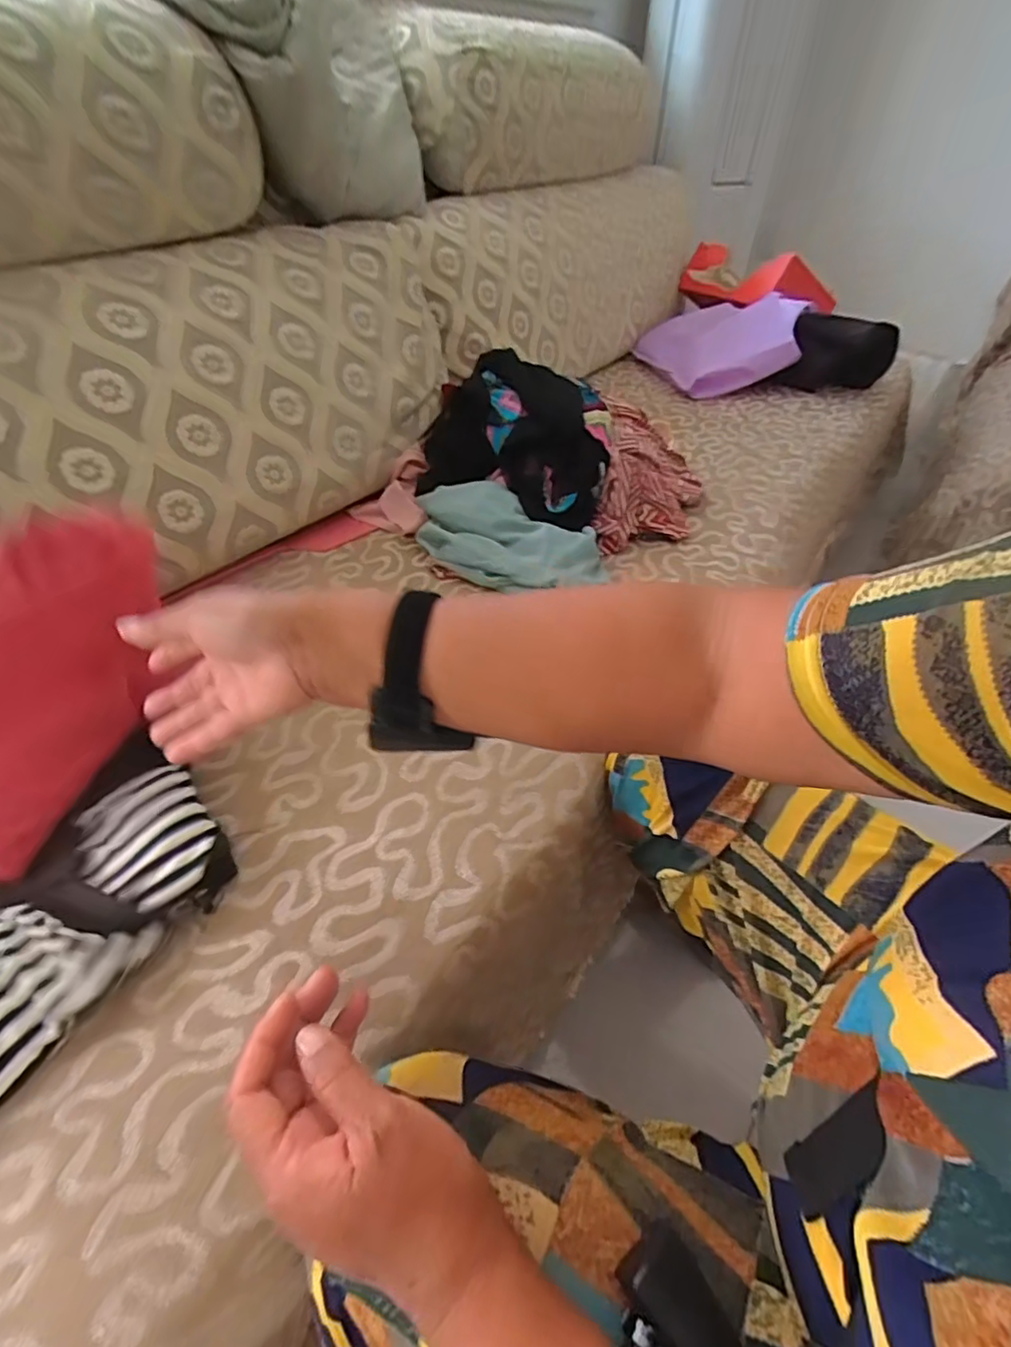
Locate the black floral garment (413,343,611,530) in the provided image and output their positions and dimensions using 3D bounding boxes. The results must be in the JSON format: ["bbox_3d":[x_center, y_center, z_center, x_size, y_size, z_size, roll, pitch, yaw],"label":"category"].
[{"bbox_3d":[0.015,-0.291,0.735,0.247,0.125,0.157,25,49,22],"label":"black floral garment"}]

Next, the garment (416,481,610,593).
[{"bbox_3d":[-0.003,-0.160,0.696,0.254,0.059,0.109,21,48,19],"label":"garment"}]

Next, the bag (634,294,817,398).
[{"bbox_3d":[0.362,-0.568,1.015,0.255,0.053,0.232,-17,54,20],"label":"bag"}]

